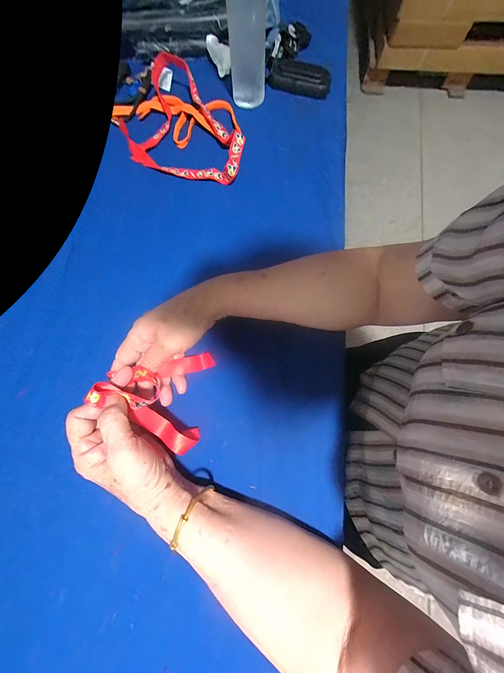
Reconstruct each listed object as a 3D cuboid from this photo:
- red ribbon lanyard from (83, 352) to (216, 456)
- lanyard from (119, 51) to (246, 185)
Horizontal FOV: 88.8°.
[{"bbox_3d":[-0.095,0.056,0.295,0.120,0.079,0.106,35,79,9],"label":"red ribbon lanyard"},{"bbox_3d":[-0.110,-0.367,0.433,0.225,0.037,0.208,13,76,4],"label":"lanyard"}]

